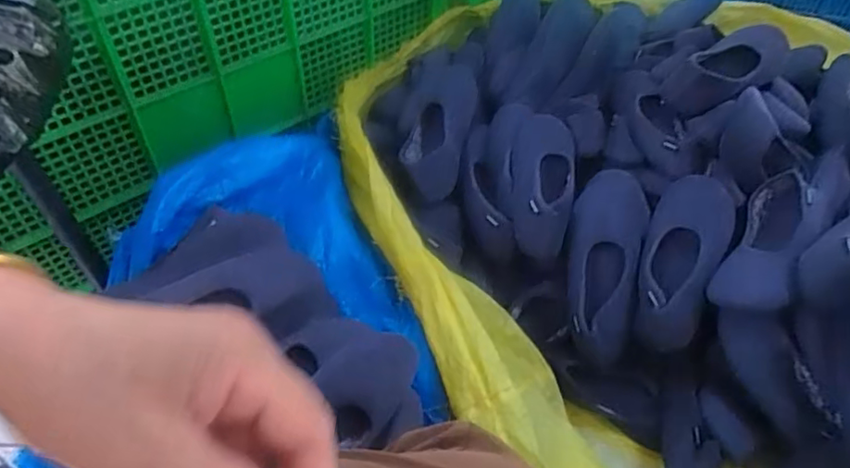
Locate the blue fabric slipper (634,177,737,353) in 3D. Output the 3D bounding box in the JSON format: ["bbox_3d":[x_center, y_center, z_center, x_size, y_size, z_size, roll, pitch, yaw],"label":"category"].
[{"bbox_3d":[0.357,0.035,0.828,0.101,0.058,0.257,18,81,13],"label":"blue fabric slipper"}]

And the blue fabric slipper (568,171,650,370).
[{"bbox_3d":[0.260,0.040,0.848,0.109,0.080,0.288,7,82,4],"label":"blue fabric slipper"}]

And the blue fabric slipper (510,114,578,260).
[{"bbox_3d":[0.175,-0.079,0.900,0.103,0.079,0.219,14,50,10],"label":"blue fabric slipper"}]

